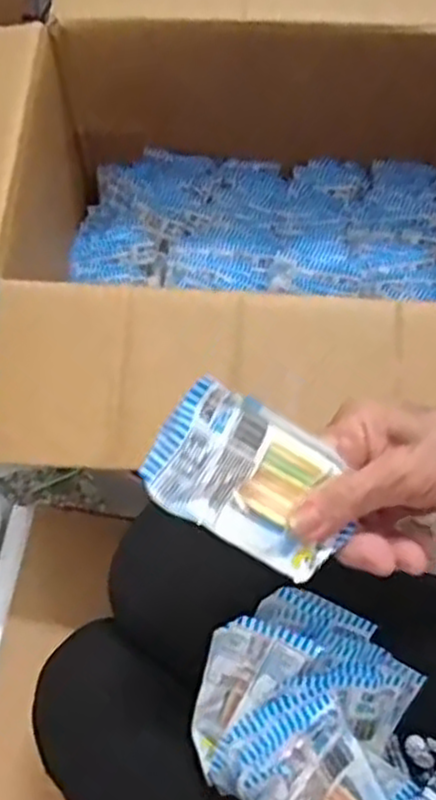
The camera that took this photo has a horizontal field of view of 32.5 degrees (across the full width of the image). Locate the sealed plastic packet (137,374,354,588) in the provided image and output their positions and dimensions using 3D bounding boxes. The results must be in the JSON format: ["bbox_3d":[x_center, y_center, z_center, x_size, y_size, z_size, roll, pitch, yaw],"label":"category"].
[{"bbox_3d":[0.016,0.035,0.339,0.092,0.011,0.060,31,84,-14],"label":"sealed plastic packet"}]

